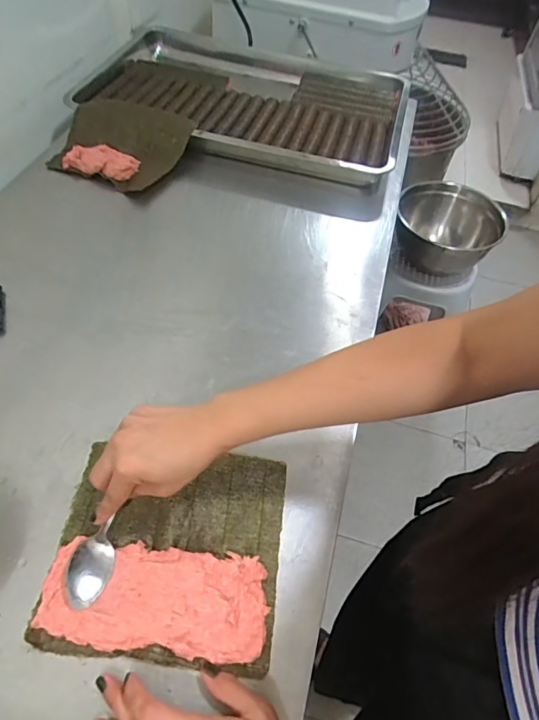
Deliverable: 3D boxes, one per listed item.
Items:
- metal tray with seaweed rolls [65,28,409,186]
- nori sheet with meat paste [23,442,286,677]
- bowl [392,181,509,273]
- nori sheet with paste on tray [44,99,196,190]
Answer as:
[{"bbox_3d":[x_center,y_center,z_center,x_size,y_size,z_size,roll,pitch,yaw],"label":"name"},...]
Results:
[{"bbox_3d":[-0.043,-0.515,0.916,0.601,0.053,0.409,14,53,5],"label":"metal tray with seaweed rolls"},{"bbox_3d":[-0.090,0.167,0.423,0.197,0.014,0.182,7,53,0],"label":"nori sheet with meat paste"},{"bbox_3d":[0.460,-0.338,1.220,0.242,0.131,0.253,3,53,-4],"label":"bowl"},{"bbox_3d":[-0.245,-0.362,0.772,0.199,0.033,0.165,19,73,8],"label":"nori sheet with paste on tray"}]

